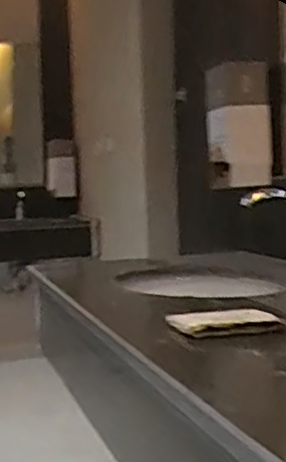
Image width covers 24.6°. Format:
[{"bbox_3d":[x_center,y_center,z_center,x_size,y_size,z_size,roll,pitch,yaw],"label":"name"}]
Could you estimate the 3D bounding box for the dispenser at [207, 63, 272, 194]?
[{"bbox_3d":[0.239,-0.262,1.620,0.149,0.298,0.082,-1,3,-3],"label":"dispenser"}]

